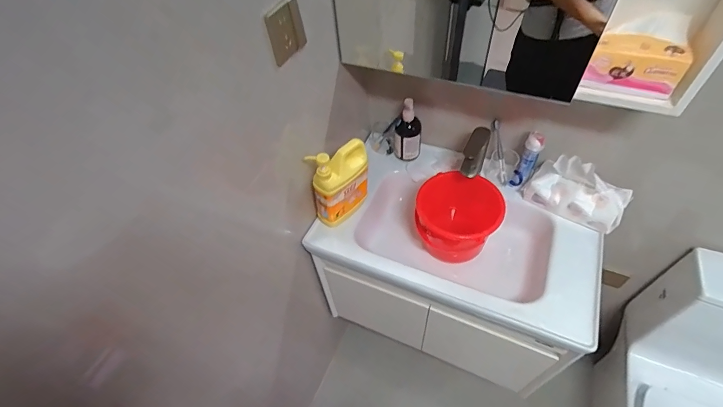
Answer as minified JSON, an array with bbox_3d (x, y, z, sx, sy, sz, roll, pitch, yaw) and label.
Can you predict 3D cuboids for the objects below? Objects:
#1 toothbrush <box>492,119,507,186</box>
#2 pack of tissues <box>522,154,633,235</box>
[{"bbox_3d":[0.378,-0.138,0.977,0.013,0.181,0.022,-16,14,-8],"label":"toothbrush"},{"bbox_3d":[0.533,-0.040,0.874,0.214,0.139,0.100,29,60,24],"label":"pack of tissues"}]

